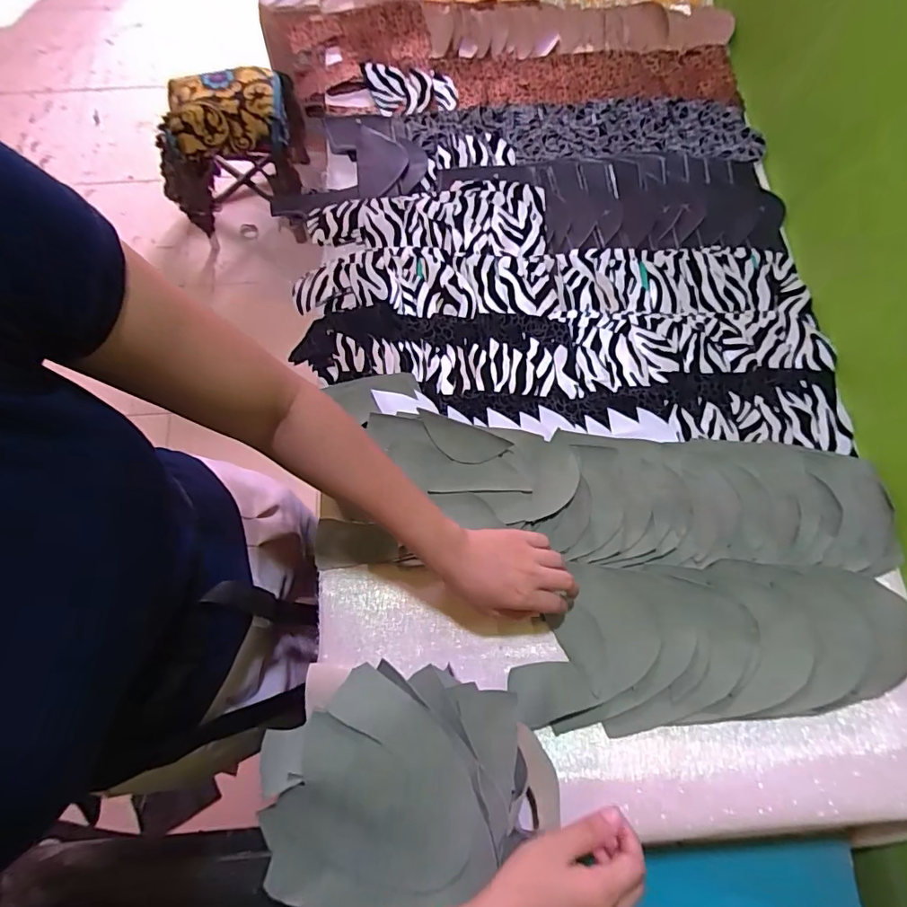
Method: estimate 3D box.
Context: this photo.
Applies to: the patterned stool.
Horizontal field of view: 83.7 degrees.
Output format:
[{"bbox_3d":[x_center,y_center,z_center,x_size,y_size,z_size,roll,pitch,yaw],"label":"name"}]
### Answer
[{"bbox_3d":[-0.606,-0.829,1.381,0.397,0.300,0.274,-18,74,-6],"label":"patterned stool"}]

